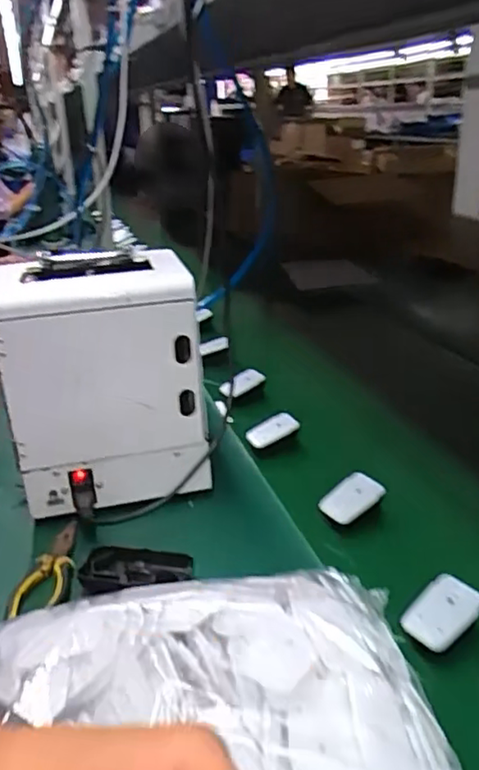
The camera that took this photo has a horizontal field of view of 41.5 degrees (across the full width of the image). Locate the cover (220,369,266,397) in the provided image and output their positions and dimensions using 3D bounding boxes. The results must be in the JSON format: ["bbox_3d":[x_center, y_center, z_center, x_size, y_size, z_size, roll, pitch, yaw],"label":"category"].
[{"bbox_3d":[0.003,-0.002,1.030,0.073,0.032,0.012,-31,-3,12],"label":"cover"}]

